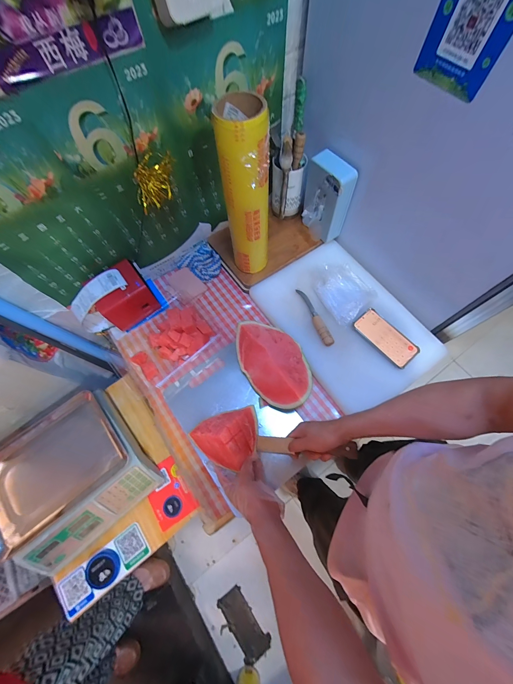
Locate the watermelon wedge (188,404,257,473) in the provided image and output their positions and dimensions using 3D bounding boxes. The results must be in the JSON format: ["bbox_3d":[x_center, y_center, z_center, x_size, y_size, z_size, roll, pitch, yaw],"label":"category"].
[{"bbox_3d":[-0.064,0.201,0.535,0.139,0.074,0.116,-13,69,-3],"label":"watermelon wedge"}]

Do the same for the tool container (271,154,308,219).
[{"bbox_3d":[0.090,-0.442,0.736,0.085,0.152,0.090,-23,70,-7],"label":"tool container"}]

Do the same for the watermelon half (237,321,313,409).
[{"bbox_3d":[0.042,0.047,0.601,0.139,0.090,0.215,-29,70,-9],"label":"watermelon half"}]

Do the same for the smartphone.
[{"bbox_3d":[0.320,-0.013,0.638,0.076,0.012,0.153,-39,72,-12],"label":"smartphone"}]

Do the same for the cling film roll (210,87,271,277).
[{"bbox_3d":[-0.022,-0.304,0.580,0.091,0.360,0.107,-4,69,1],"label":"cling film roll"}]

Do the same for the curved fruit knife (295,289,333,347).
[{"bbox_3d":[0.149,-0.068,0.662,0.022,0.018,0.176,-20,69,-6],"label":"curved fruit knife"}]

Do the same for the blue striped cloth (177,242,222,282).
[{"bbox_3d":[-0.161,-0.236,0.757,0.115,0.039,0.110,43,76,16],"label":"blue striped cloth"}]

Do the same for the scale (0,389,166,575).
[{"bbox_3d":[-0.475,0.346,0.656,0.326,0.120,0.302,-39,72,-12],"label":"scale"}]

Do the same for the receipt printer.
[{"bbox_3d":[-0.338,-0.116,0.669,0.114,0.095,0.133,42,76,16],"label":"receipt printer"}]

